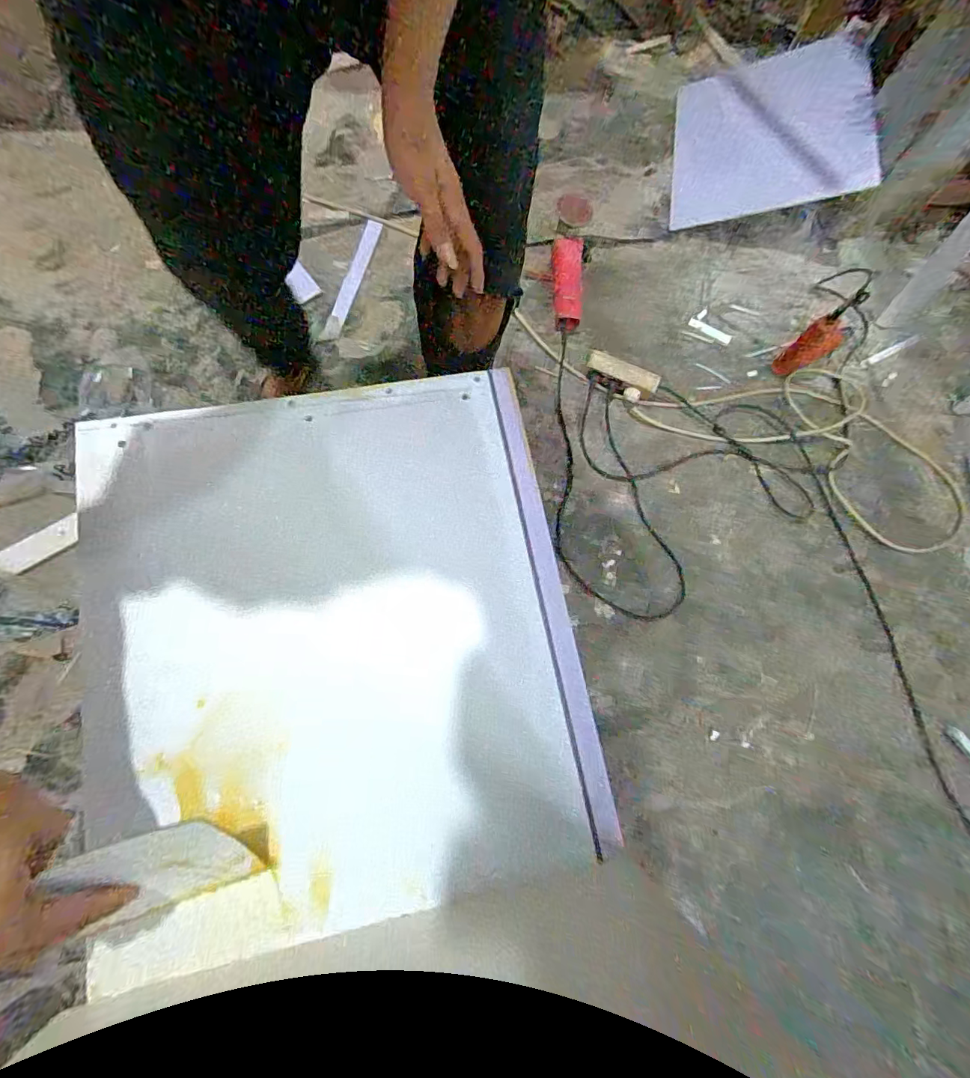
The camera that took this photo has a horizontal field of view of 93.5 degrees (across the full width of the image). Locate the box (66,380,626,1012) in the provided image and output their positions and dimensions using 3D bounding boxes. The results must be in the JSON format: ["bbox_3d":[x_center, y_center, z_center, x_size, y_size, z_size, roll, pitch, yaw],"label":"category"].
[{"bbox_3d":[-0.121,0.074,0.376,0.374,0.050,0.414,-11,74,-5],"label":"box"}]

